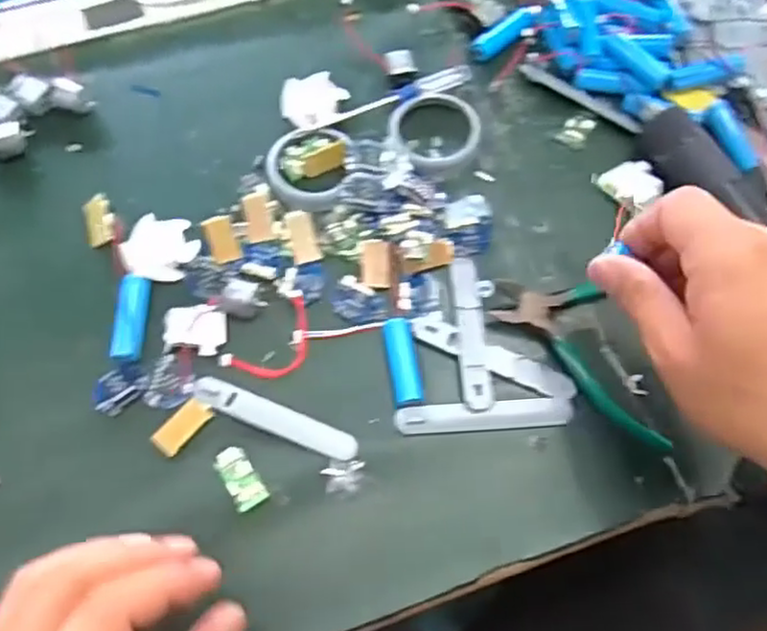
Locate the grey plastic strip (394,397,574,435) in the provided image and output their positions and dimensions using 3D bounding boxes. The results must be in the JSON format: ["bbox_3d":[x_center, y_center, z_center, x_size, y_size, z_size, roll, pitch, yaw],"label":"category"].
[{"bbox_3d":[0.055,0.054,0.377,0.095,0.005,0.016,-3,69,-3],"label":"grey plastic strip"}]

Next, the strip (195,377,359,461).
[{"bbox_3d":[-0.058,0.056,0.374,0.093,0.004,0.014,23,70,7],"label":"strip"}]

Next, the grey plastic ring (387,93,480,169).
[{"bbox_3d":[0.032,-0.119,0.443,0.057,0.012,0.055,1,69,-2],"label":"grey plastic ring"}]

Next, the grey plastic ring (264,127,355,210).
[{"bbox_3d":[-0.044,-0.093,0.430,0.054,0.012,0.058,-2,74,7],"label":"grey plastic ring"}]

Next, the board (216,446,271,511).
[{"bbox_3d":[-0.075,0.084,0.361,0.017,0.005,0.033,-28,73,-12],"label":"board"}]

